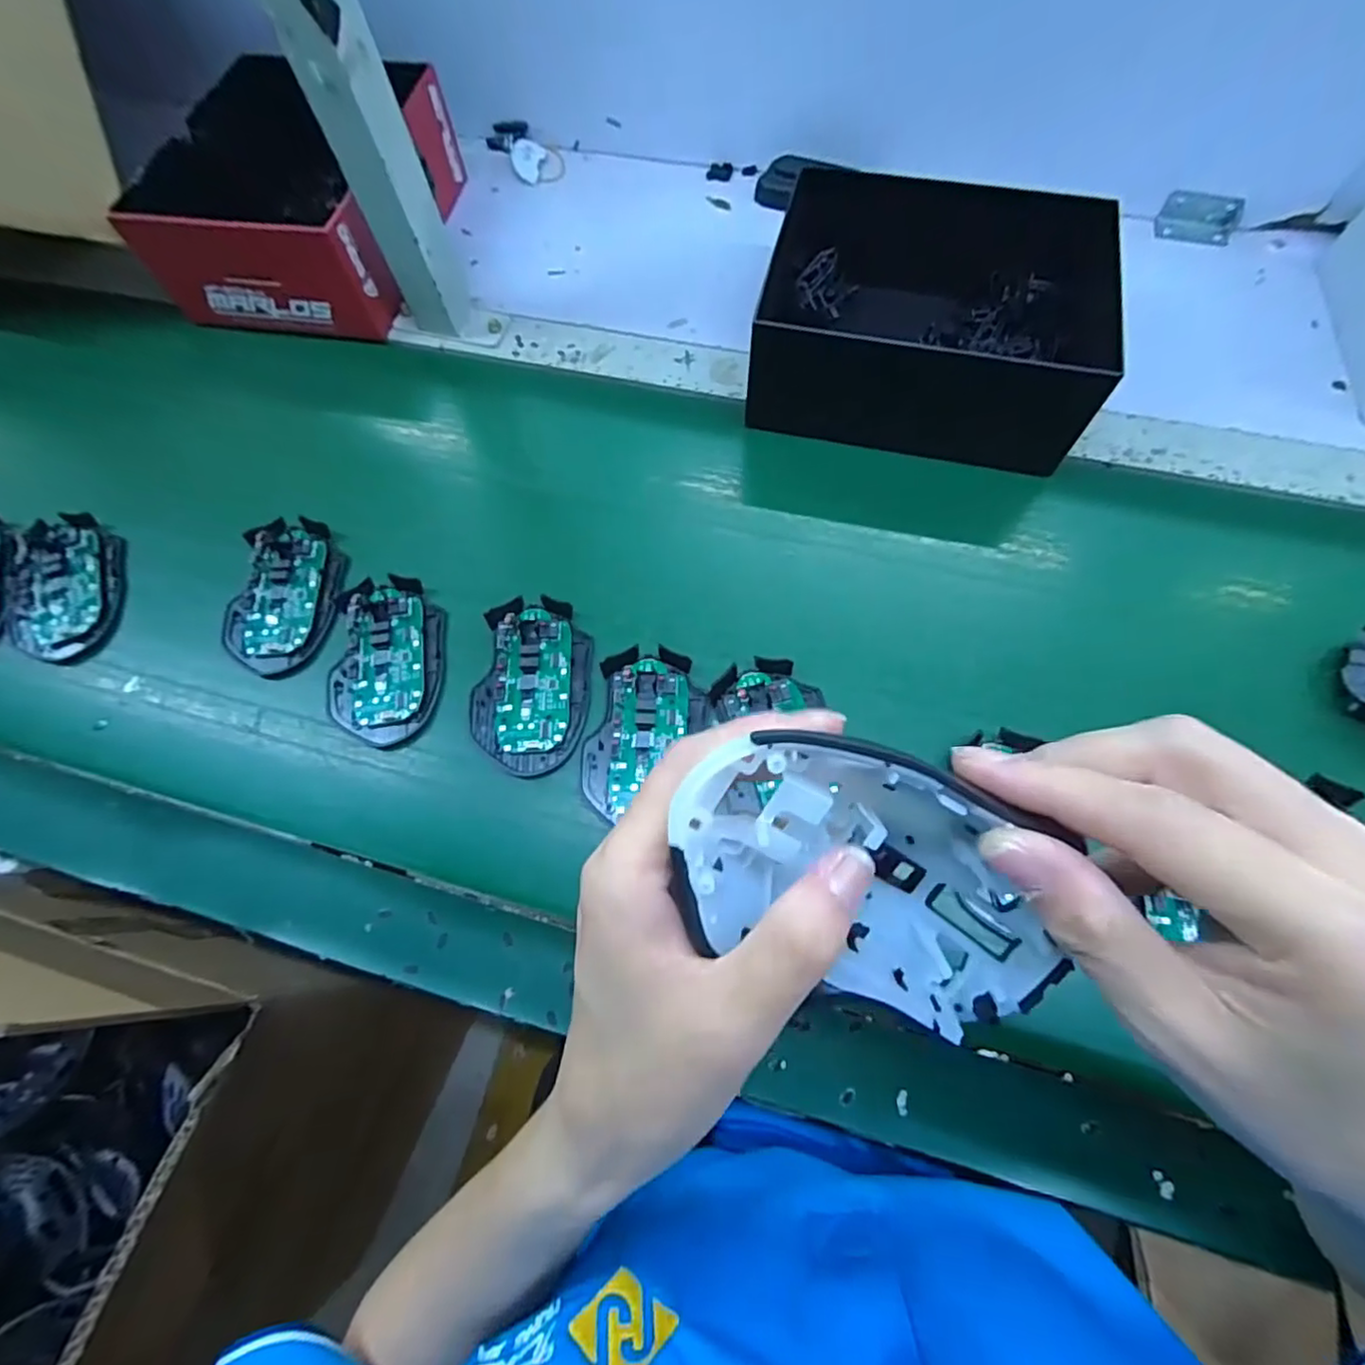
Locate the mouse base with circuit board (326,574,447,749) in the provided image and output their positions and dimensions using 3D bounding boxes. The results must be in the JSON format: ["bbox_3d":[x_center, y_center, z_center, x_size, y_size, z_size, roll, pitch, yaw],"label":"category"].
[{"bbox_3d":[-0.195,-0.017,0.402,0.072,0.019,0.112,-5,67,0],"label":"mouse base with circuit board"}]

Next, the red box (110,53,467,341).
[{"bbox_3d":[-0.323,-0.416,0.533,0.188,0.089,0.222,6,68,5],"label":"red box"}]

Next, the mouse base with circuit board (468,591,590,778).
[{"bbox_3d":[-0.096,0.000,0.391,0.073,0.016,0.113,1,67,3],"label":"mouse base with circuit board"}]

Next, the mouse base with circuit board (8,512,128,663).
[{"bbox_3d":[-0.434,-0.068,0.435,0.069,0.018,0.113,-12,67,-3],"label":"mouse base with circuit board"}]

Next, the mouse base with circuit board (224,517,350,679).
[{"bbox_3d":[-0.273,-0.063,0.424,0.068,0.018,0.114,4,67,4],"label":"mouse base with circuit board"}]

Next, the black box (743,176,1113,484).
[{"bbox_3d":[0.181,-0.276,0.459,0.222,0.083,0.201,14,68,8],"label":"black box"}]

